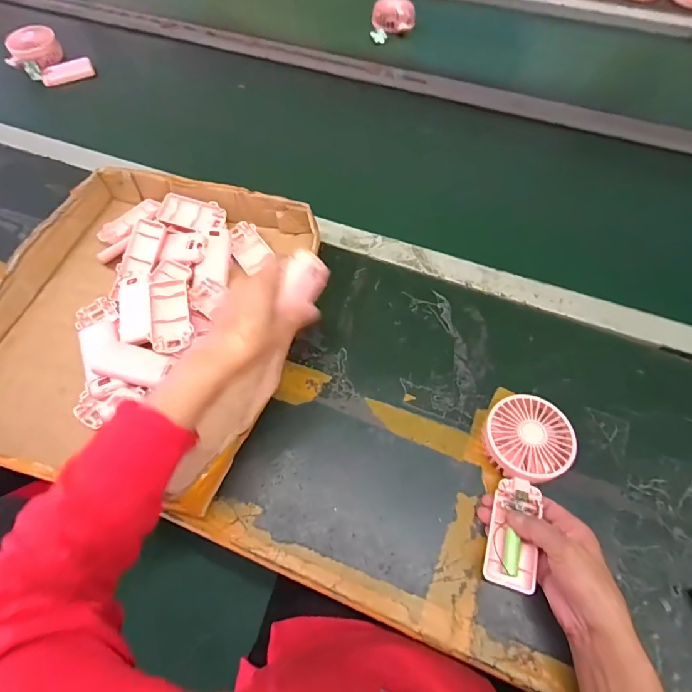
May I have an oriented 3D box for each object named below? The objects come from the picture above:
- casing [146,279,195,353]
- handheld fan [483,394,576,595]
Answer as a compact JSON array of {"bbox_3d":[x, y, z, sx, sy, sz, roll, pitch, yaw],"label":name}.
[{"bbox_3d":[-0.215,-0.038,0.509,0.050,0.016,0.091,-16,63,-7],"label":"casing"},{"bbox_3d":[0.174,0.137,0.415,0.081,0.026,0.184,15,70,8],"label":"handheld fan"}]

